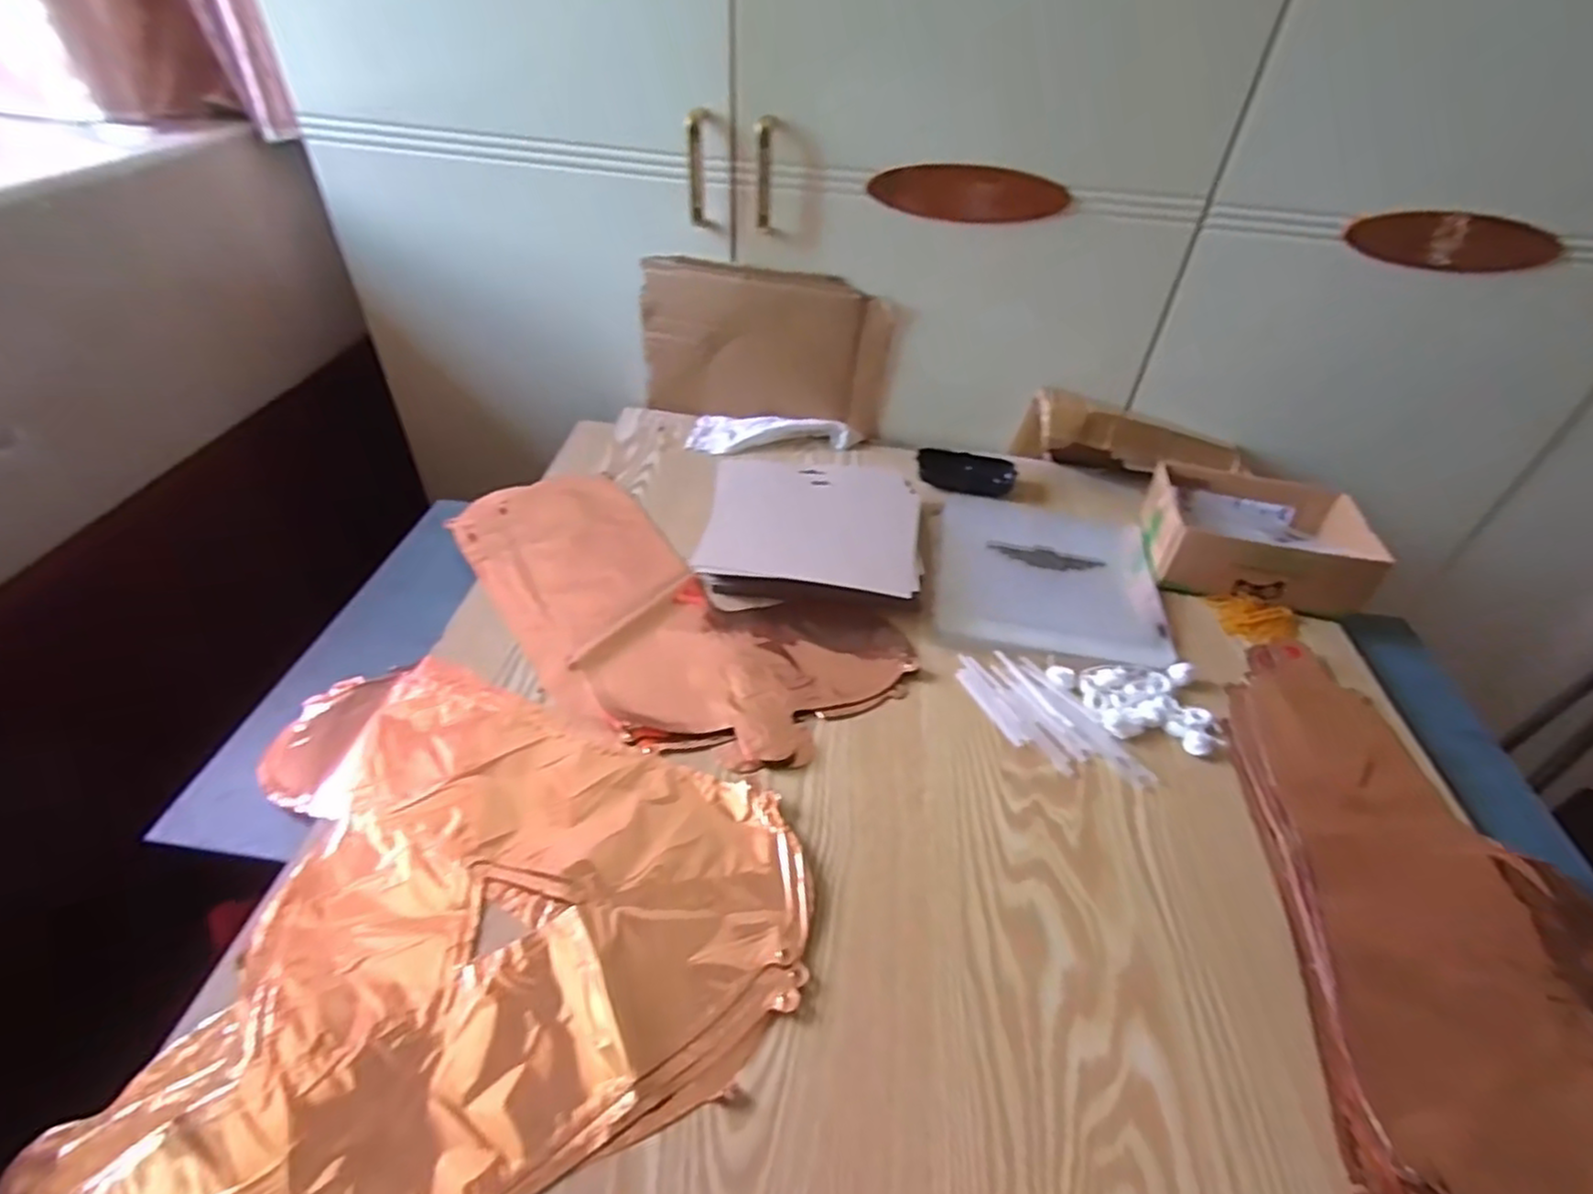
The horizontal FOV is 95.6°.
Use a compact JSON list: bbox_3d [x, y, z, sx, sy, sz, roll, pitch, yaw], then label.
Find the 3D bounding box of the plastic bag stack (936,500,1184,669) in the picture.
[{"bbox_3d":[0.242,-0.023,0.697,0.203,0.010,0.212,9,42,5],"label":"plastic bag stack"}]

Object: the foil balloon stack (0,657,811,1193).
[{"bbox_3d":[-0.180,0.195,0.417,0.356,0.014,0.383,2,42,-3],"label":"foil balloon stack"}]

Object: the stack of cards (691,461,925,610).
[{"bbox_3d":[0.015,-0.063,0.692,0.199,0.039,0.197,6,42,2],"label":"stack of cards"}]

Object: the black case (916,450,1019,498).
[{"bbox_3d":[0.192,-0.142,0.824,0.107,0.014,0.065,14,43,10],"label":"black case"}]

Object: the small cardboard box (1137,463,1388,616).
[{"bbox_3d":[0.444,-0.057,0.708,0.181,0.064,0.135,11,43,7],"label":"small cardboard box"}]

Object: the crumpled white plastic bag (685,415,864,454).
[{"bbox_3d":[-0.026,-0.191,0.837,0.191,0.029,0.060,5,42,1],"label":"crumpled white plastic bag"}]

